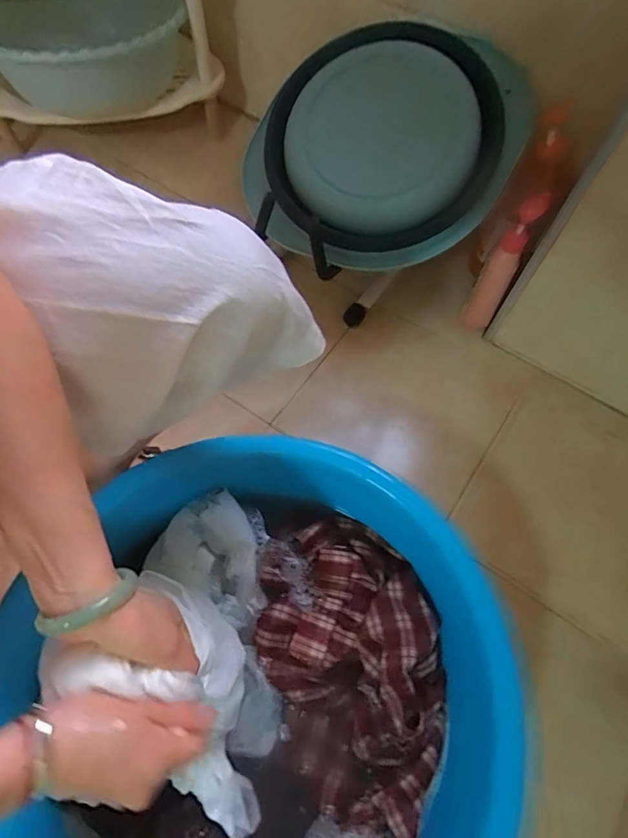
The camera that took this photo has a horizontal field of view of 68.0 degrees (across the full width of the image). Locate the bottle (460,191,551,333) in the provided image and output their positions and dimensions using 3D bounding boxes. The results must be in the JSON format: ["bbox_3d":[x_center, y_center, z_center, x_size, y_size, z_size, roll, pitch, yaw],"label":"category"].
[{"bbox_3d":[0.286,-0.227,0.715,0.047,0.234,0.048,29,67,11],"label":"bottle"}]

